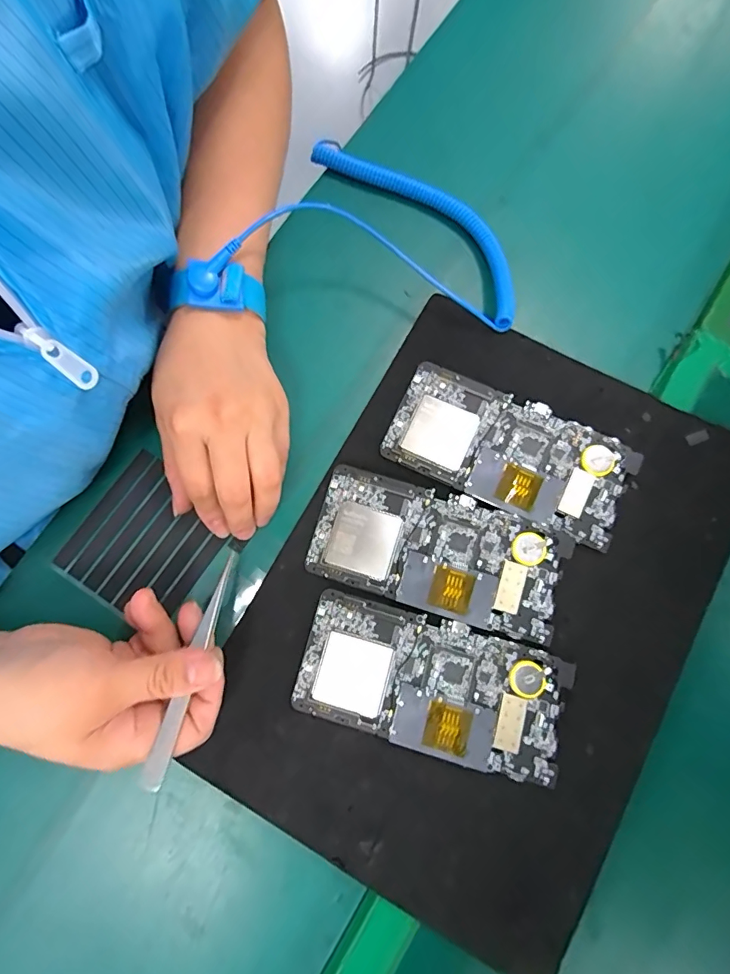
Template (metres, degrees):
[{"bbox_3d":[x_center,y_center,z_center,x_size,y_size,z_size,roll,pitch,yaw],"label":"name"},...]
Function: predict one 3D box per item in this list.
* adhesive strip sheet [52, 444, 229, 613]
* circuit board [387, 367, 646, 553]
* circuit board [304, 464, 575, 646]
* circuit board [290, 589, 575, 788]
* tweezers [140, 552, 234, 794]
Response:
[{"bbox_3d":[-0.144,0.037,0.305,0.082,0.006,0.089,35,79,1],"label":"adhesive strip sheet"},{"bbox_3d":[0.092,-0.023,0.300,0.150,0.011,0.074,26,81,-1],"label":"circuit board"},{"bbox_3d":[0.045,0.040,0.287,0.152,0.009,0.071,18,81,-2],"label":"circuit board"},{"bbox_3d":[0.038,0.116,0.273,0.150,0.011,0.072,17,81,-2],"label":"circuit board"},{"bbox_3d":[-0.094,0.097,0.257,0.010,0.004,0.124,14,63,2],"label":"tweezers"}]

